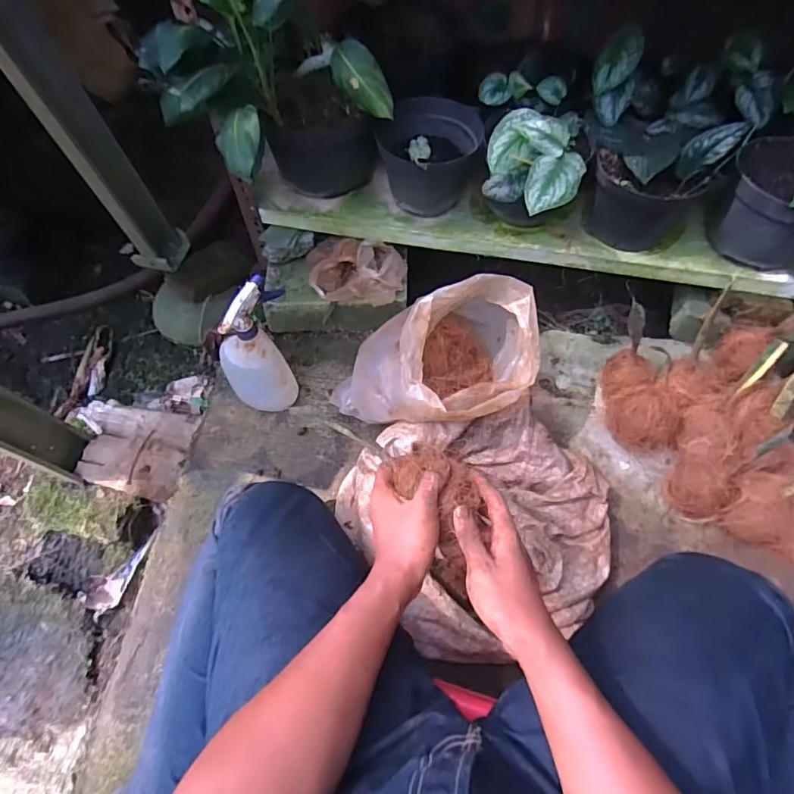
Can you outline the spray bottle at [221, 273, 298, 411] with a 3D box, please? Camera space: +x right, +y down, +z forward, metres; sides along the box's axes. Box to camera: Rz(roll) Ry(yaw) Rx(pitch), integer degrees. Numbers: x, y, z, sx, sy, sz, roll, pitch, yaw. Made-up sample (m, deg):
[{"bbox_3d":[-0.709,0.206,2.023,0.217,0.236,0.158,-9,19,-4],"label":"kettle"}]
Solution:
[{"bbox_3d":[-0.212,-0.065,0.796,0.129,0.246,0.077,-28,64,-11],"label":"spray bottle"}]

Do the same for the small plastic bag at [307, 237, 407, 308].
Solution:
[{"bbox_3d":[-0.070,-0.226,0.918,0.169,0.080,0.091,-8,62,-1],"label":"small plastic bag"}]

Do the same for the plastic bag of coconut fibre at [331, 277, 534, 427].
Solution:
[{"bbox_3d":[0.048,-0.034,0.744,0.288,0.237,0.199,-14,62,-4],"label":"plastic bag of coconut fibre"}]

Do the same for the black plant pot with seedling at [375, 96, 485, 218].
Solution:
[{"bbox_3d":[0.059,-0.416,0.872,0.151,0.117,0.151,-1,62,3],"label":"black plant pot with seedling"}]

